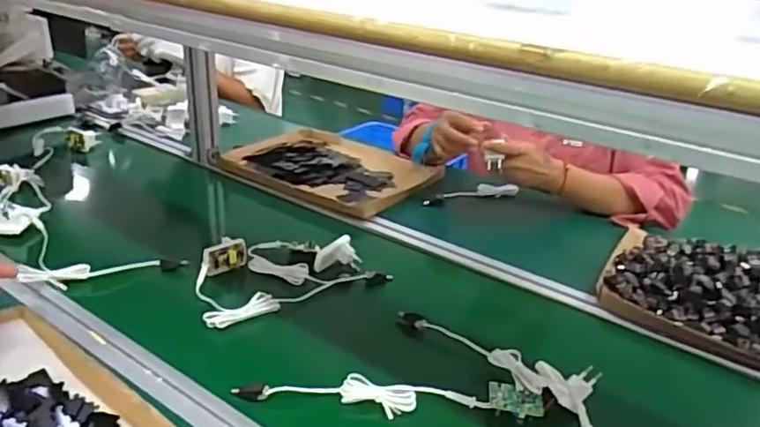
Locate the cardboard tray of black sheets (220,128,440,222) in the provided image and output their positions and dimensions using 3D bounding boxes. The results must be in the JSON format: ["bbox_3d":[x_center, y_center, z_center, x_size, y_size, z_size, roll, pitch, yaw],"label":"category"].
[{"bbox_3d":[-0.087,-0.094,1.217,0.377,0.030,0.301,16,27,31],"label":"cardboard tray of black sheets"}]

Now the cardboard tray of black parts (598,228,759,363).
[{"bbox_3d":[0.501,0.102,0.820,0.361,0.069,0.280,13,26,26],"label":"cardboard tray of black parts"}]

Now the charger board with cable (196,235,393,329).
[{"bbox_3d":[-0.137,0.072,0.848,0.254,0.047,0.166,-13,27,-30],"label":"charger board with cable"}]

